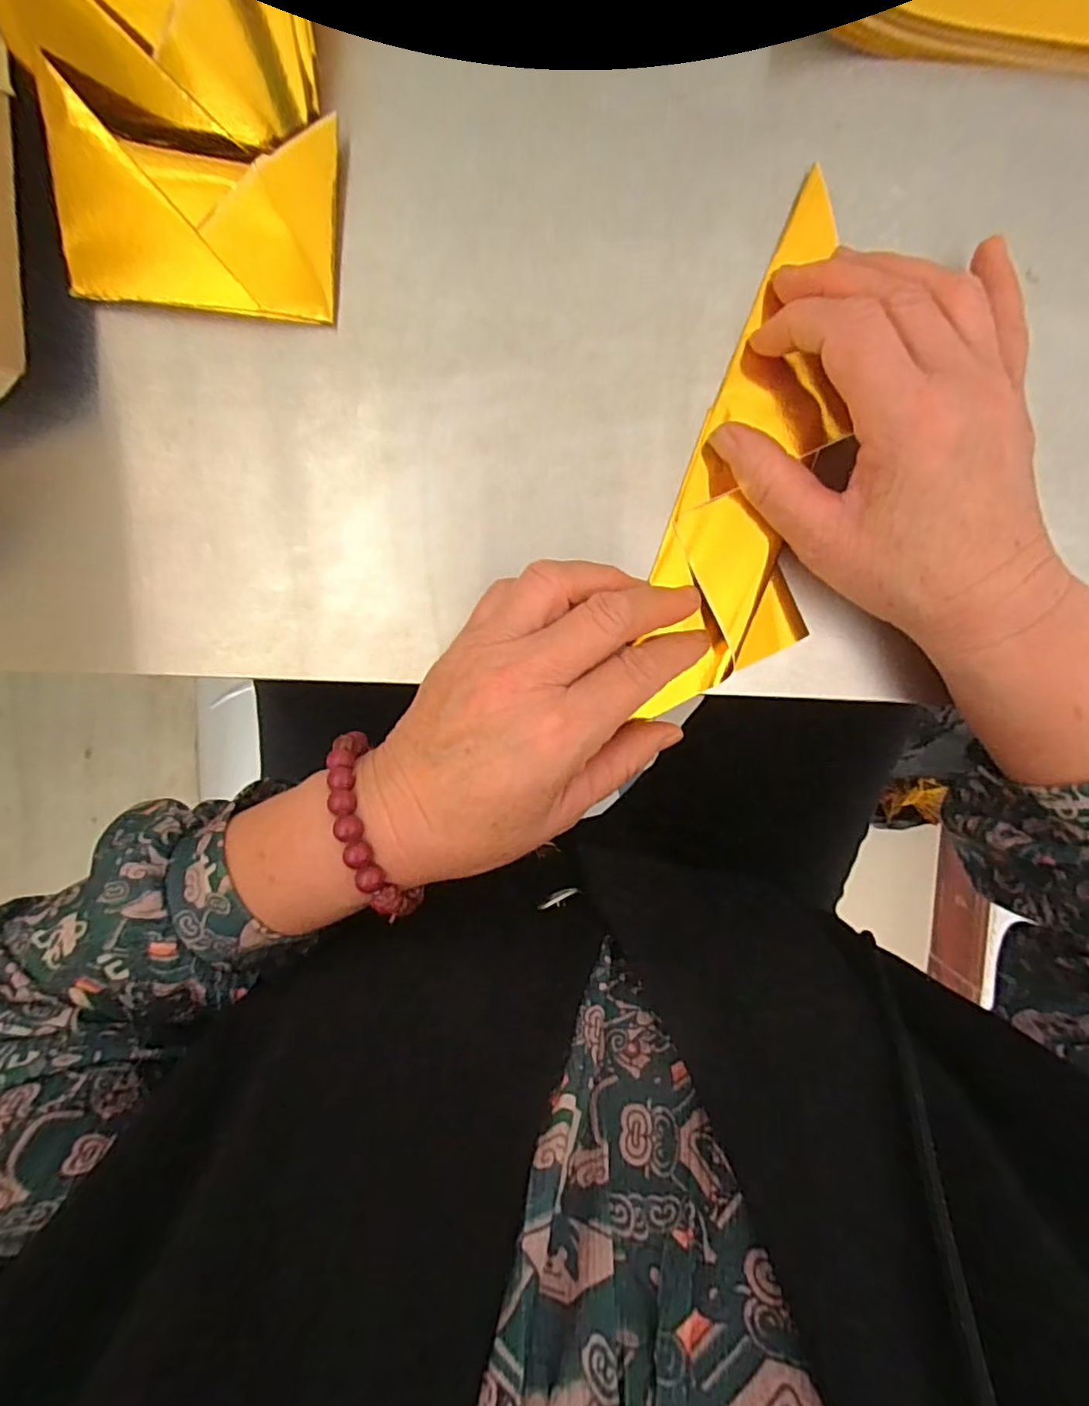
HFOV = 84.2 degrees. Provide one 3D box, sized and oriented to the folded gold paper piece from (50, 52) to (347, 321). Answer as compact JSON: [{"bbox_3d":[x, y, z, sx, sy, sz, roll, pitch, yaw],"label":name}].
[{"bbox_3d":[-0.132,-0.189,0.231,0.099,0.007,0.066,3,106,-7],"label":"folded gold paper piece"}]

